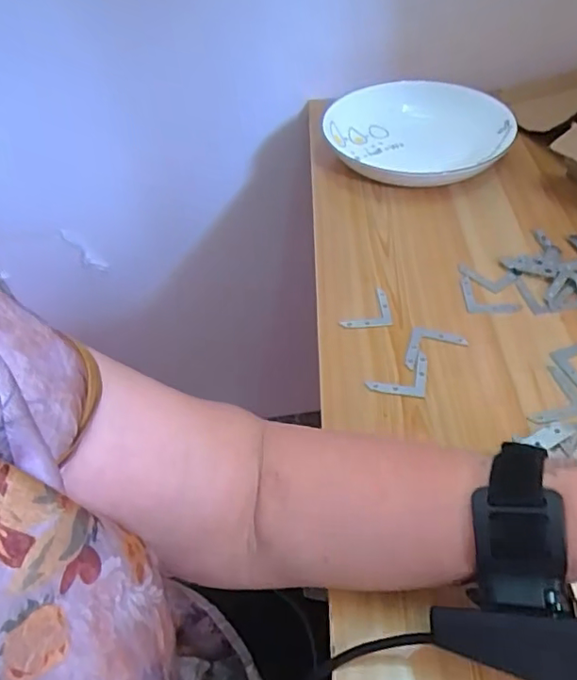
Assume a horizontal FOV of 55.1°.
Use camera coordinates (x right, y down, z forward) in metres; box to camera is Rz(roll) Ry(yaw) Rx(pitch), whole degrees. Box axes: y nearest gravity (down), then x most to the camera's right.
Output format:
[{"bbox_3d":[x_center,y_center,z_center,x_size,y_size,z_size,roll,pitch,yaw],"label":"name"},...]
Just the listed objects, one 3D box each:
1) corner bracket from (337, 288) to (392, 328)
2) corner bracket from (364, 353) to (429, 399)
[{"bbox_3d":[0.063,-0.025,0.454,0.040,0.006,0.039,-1,47,4],"label":"corner bracket"},{"bbox_3d":[0.082,0.023,0.408,0.040,0.009,0.041,10,49,14],"label":"corner bracket"}]

